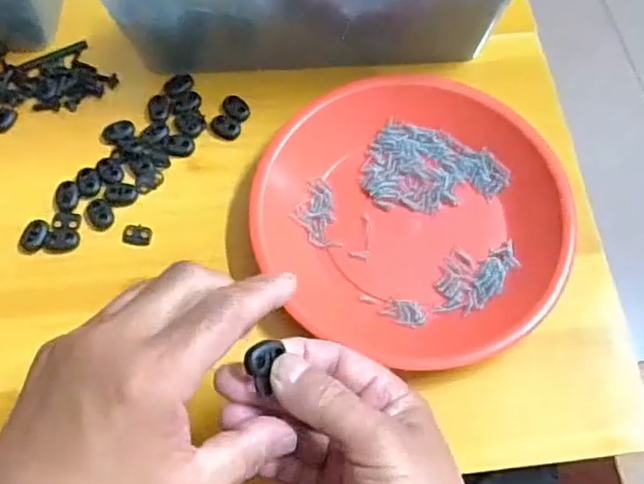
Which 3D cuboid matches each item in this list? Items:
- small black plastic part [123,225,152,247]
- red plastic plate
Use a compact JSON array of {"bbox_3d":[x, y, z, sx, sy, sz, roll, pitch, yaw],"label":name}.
[{"bbox_3d":[-0.120,-0.005,0.424,0.018,0.004,0.013,3,66,1],"label":"small black plastic part"},{"bbox_3d":[0.058,-0.021,0.418,0.189,0.031,0.184,0,66,0],"label":"red plastic plate"}]

